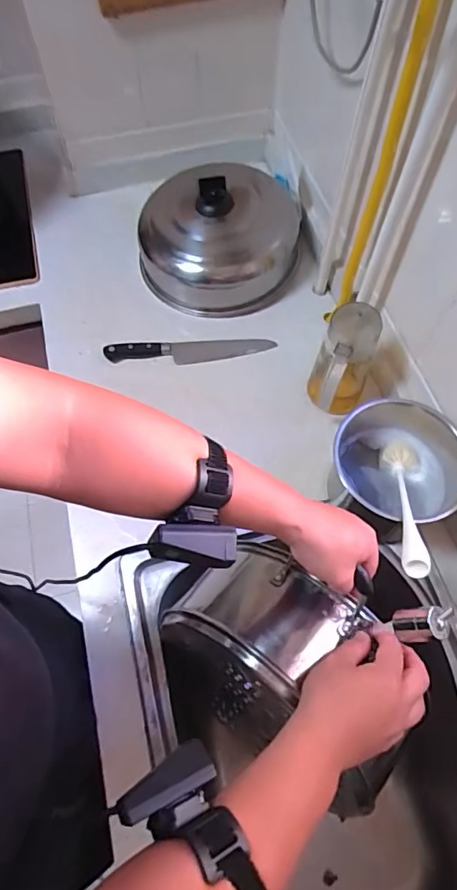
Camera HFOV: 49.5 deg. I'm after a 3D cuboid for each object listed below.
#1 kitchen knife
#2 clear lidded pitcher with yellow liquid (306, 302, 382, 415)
[{"bbox_3d":[-0.066,-0.162,0.861,0.289,0.023,0.042,-4,64,-2],"label":"kitchen knife"},{"bbox_3d":[0.168,-0.118,0.734,0.078,0.174,0.081,0,64,0],"label":"clear lidded pitcher with yellow liquid"}]

